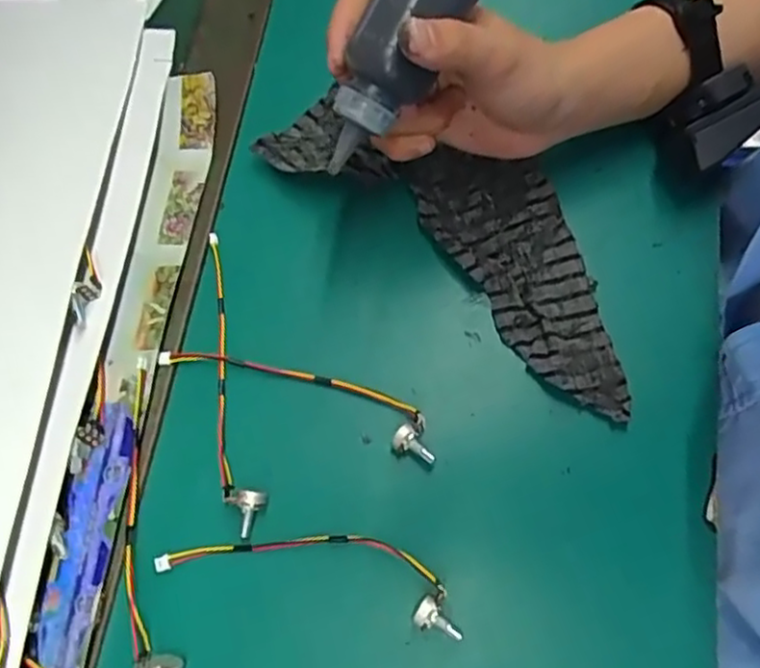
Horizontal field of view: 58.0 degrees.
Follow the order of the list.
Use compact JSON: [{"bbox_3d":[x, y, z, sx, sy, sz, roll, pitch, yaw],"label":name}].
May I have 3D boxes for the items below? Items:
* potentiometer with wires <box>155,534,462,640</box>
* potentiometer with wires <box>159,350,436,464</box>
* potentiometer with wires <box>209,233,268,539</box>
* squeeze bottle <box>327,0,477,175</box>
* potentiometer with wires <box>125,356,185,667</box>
[{"bbox_3d":[-0.036,0.118,0.351,0.152,0.016,0.036,10,71,5],"label":"potentiometer with wires"},{"bbox_3d":[-0.046,0.030,0.382,0.165,0.016,0.026,20,72,8],"label":"potentiometer with wires"},{"bbox_3d":[-0.089,0.023,0.387,0.023,0.012,0.177,-14,71,-3],"label":"potentiometer with wires"},{"bbox_3d":[0.008,-0.135,0.317,0.036,0.031,0.123,33,104,12],"label":"squeeze bottle"},{"bbox_3d":[-0.124,0.099,0.359,0.022,0.012,0.176,-12,71,-2],"label":"potentiometer with wires"}]

